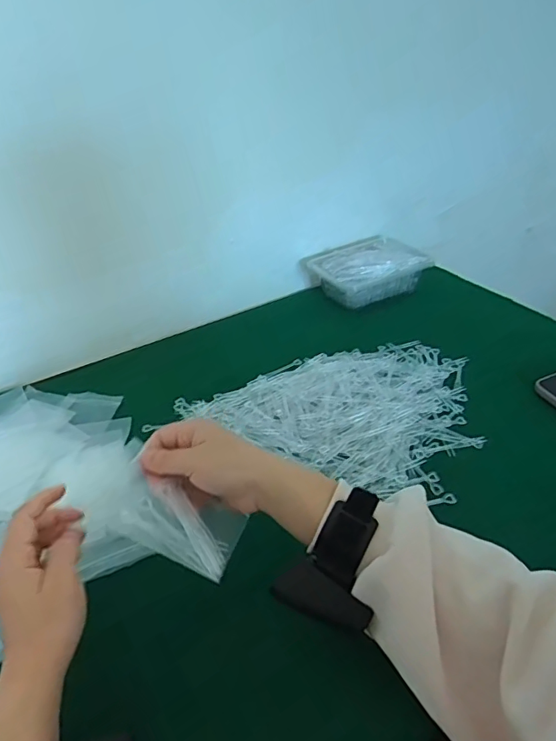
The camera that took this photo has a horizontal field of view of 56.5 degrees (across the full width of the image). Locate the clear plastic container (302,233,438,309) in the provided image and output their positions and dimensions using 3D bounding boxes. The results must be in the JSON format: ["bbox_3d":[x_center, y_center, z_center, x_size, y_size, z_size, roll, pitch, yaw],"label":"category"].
[{"bbox_3d":[0.145,-0.167,0.865,0.176,0.059,0.149,-26,41,-27],"label":"clear plastic container"}]

